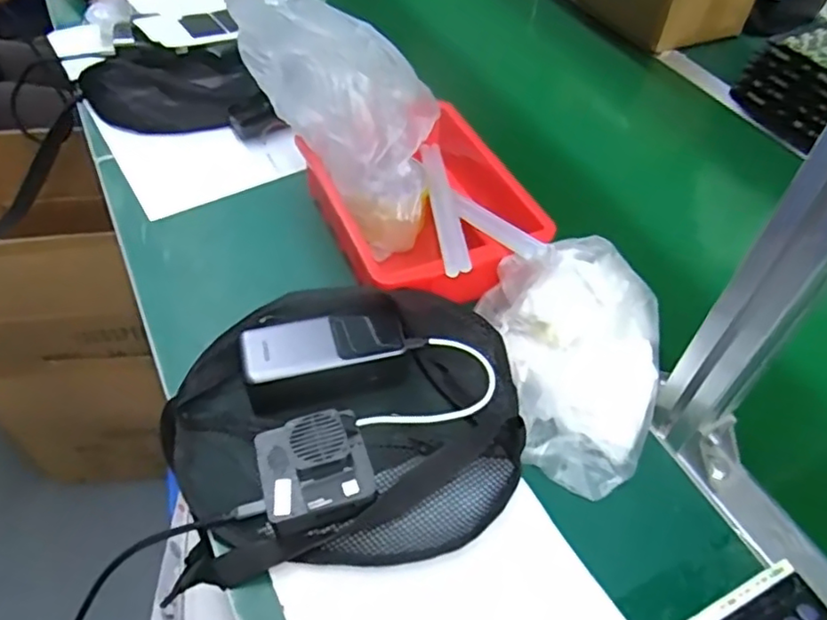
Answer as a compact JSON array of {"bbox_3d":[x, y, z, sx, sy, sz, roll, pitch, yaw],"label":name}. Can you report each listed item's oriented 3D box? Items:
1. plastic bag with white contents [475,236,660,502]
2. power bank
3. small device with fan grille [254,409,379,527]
[{"bbox_3d":[0.145,0.038,0.513,0.132,0.092,0.185,-8,50,-11],"label":"plastic bag with white contents"},{"bbox_3d":[-0.074,0.035,0.519,0.129,0.037,0.056,-11,50,-12],"label":"power bank"},{"bbox_3d":[-0.071,0.117,0.458,0.079,0.041,0.076,-12,51,-14],"label":"small device with fan grille"}]

